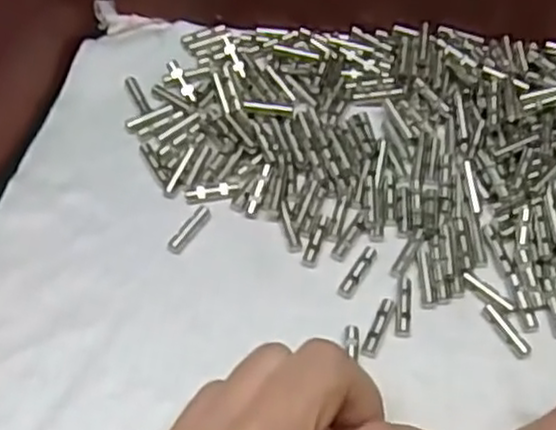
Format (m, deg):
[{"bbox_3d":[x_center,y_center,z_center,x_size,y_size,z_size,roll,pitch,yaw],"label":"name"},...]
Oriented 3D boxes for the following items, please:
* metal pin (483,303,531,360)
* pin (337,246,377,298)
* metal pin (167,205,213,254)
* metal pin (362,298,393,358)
[{"bbox_3d":[0.075,0.037,0.240,0.005,0.004,0.020,-29,63,-15],"label":"metal pin"},{"bbox_3d":[0.028,0.019,0.253,0.005,0.004,0.021,28,63,17],"label":"pin"},{"bbox_3d":[-0.032,0.005,0.264,0.006,0.004,0.021,31,64,18],"label":"metal pin"},{"bbox_3d":[0.033,0.037,0.242,0.004,0.004,0.020,20,61,13],"label":"metal pin"}]

